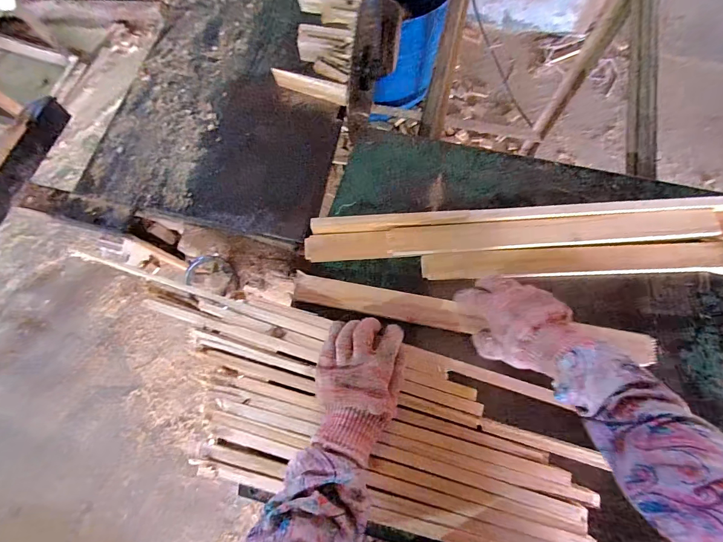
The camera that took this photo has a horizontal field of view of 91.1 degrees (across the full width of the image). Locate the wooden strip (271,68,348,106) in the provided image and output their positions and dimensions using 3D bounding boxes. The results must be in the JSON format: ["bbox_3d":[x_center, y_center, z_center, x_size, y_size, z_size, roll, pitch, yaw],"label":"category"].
[{"bbox_3d":[-0.092,-0.335,0.639,0.144,0.018,0.031,20,75,8],"label":"wooden strip"}]

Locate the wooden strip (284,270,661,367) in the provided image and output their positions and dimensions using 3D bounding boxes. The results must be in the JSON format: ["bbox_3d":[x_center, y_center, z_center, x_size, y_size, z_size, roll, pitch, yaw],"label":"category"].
[{"bbox_3d":[0.138,0.062,0.499,0.483,0.020,0.043,9,74,10],"label":"wooden strip"}]

